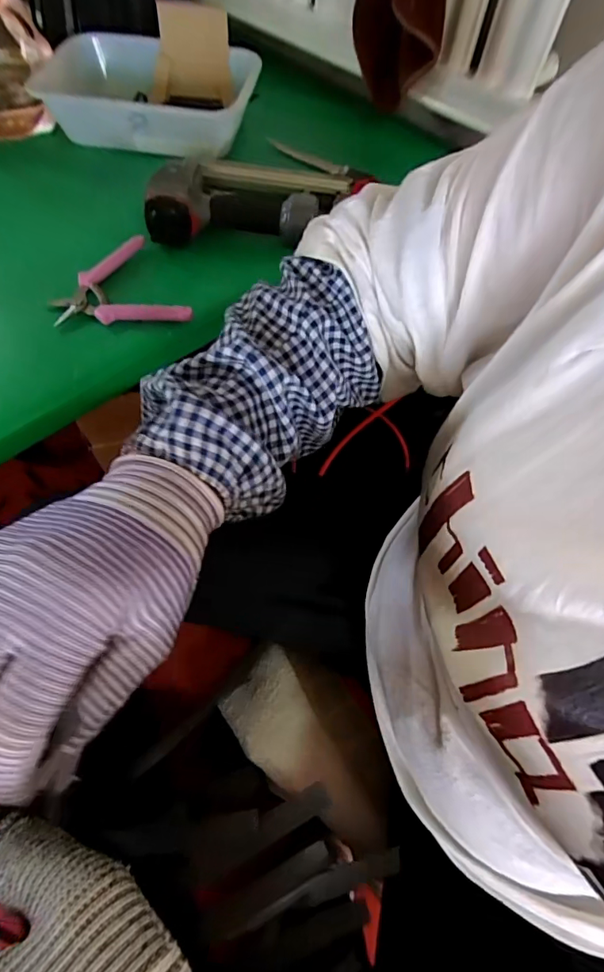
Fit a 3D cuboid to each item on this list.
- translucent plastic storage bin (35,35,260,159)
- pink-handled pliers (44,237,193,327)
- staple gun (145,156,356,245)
[{"bbox_3d":[-0.215,-0.528,0.667,0.293,0.085,0.188,12,60,0],"label":"translucent plastic storage bin"},{"bbox_3d":[-0.190,-0.224,0.518,0.142,0.019,0.127,-1,60,-7],"label":"pink-handled pliers"},{"bbox_3d":[-0.060,-0.344,0.573,0.235,0.067,0.127,-3,61,-8],"label":"staple gun"}]

